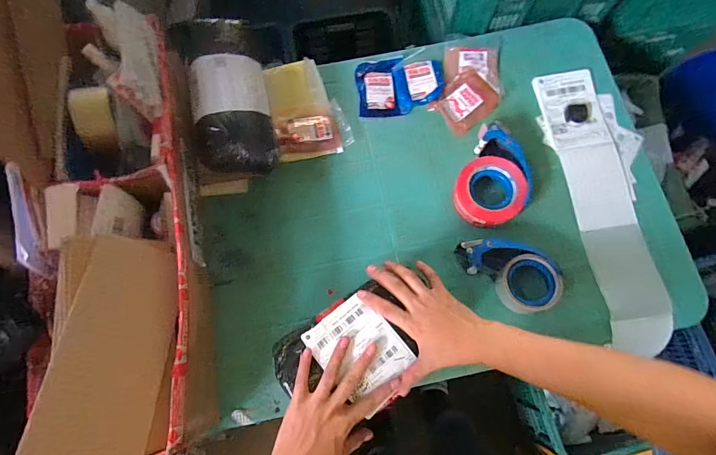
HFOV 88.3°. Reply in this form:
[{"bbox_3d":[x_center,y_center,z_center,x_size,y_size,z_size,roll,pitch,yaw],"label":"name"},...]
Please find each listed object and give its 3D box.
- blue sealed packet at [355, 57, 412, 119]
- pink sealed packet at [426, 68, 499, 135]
[{"bbox_3d":[0.046,-0.266,0.692,0.093,0.013,0.122,-8,76,-2],"label":"blue sealed packet"},{"bbox_3d":[0.198,-0.233,0.679,0.111,0.013,0.091,-42,80,-10],"label":"pink sealed packet"}]

